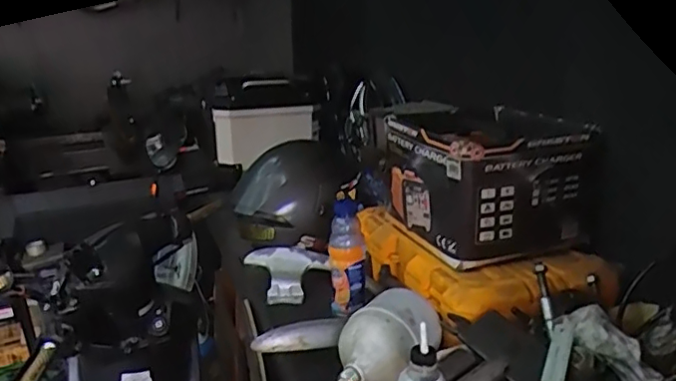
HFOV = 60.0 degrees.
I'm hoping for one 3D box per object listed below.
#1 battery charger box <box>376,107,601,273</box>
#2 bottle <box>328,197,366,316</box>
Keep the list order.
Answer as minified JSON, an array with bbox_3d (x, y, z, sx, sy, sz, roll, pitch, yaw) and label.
[{"bbox_3d":[0.273,-0.025,1.077,0.299,0.197,0.302,-7,17,-15],"label":"battery charger box"},{"bbox_3d":[0.016,0.117,1.036,0.060,0.198,0.055,-3,16,-1],"label":"bottle"}]

